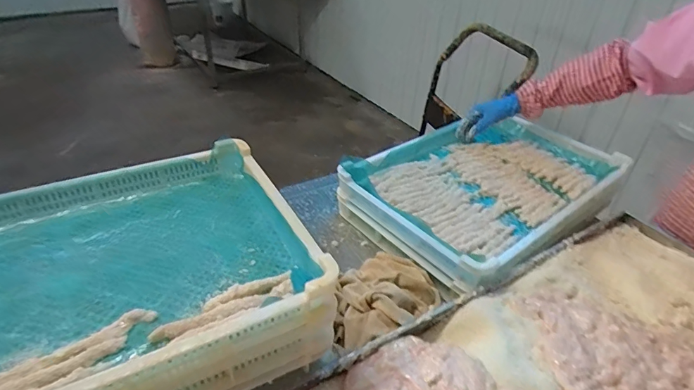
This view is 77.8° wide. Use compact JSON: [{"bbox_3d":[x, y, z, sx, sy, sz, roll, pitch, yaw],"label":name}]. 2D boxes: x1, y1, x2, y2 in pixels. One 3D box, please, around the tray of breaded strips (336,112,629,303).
[{"bbox_3d":[0.325,-0.028,1.002,0.616,0.101,0.402,-24,44,-31],"label":"tray of breaded strips"}]

